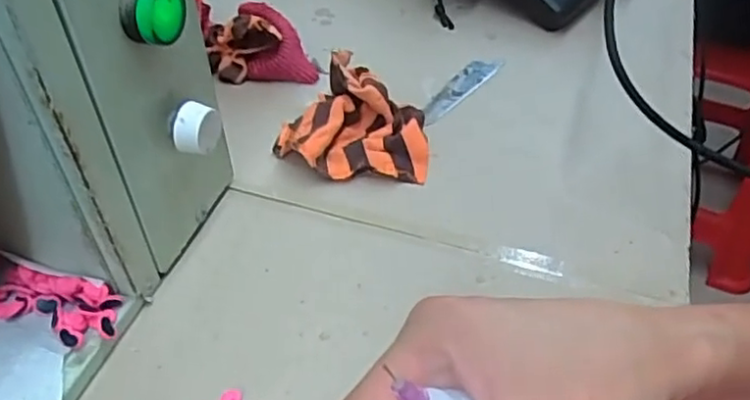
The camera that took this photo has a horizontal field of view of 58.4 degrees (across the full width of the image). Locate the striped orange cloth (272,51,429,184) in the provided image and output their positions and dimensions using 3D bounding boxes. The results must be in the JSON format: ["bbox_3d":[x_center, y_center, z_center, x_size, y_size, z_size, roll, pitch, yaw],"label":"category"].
[{"bbox_3d":[-0.012,-0.059,0.450,0.097,0.032,0.101,5,45,3],"label":"striped orange cloth"}]

